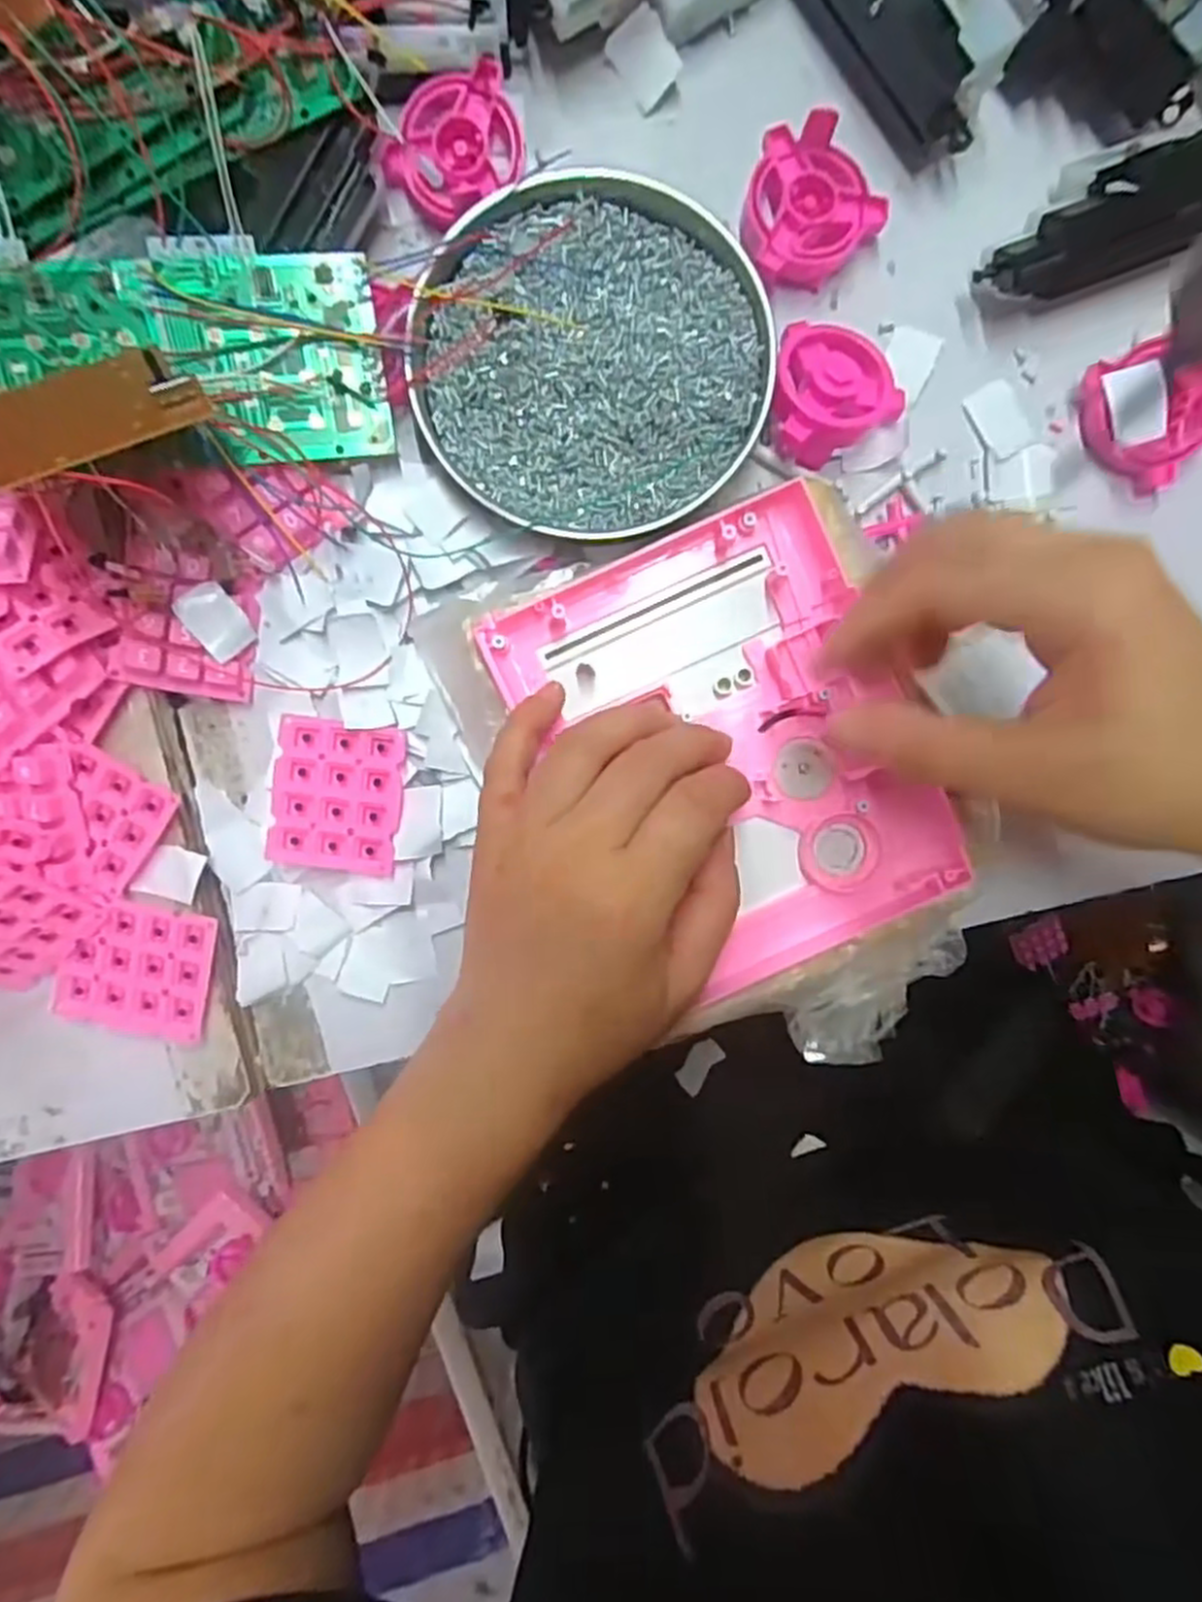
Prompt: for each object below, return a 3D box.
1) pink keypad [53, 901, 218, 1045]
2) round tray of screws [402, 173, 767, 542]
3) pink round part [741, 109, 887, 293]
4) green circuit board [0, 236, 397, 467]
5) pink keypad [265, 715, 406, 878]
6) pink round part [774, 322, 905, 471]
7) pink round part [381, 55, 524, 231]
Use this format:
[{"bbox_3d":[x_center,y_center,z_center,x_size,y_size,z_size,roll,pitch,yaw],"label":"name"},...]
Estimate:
[{"bbox_3d":[-0.184,0.066,0.310,0.059,0.012,0.050,11,95,-4],"label":"pink keypad"},{"bbox_3d":[-0.004,-0.172,0.303,0.132,0.018,0.130,0,95,-3],"label":"round tray of screws"},{"bbox_3d":[0.077,-0.231,0.303,0.053,0.019,0.051,43,92,-6],"label":"pink round part"},{"bbox_3d":[-0.153,-0.160,0.280,0.144,0.007,0.070,-7,109,-10],"label":"green circuit board"},{"bbox_3d":[-0.107,-0.002,0.318,0.050,0.010,0.059,6,95,-3],"label":"pink keypad"},{"bbox_3d":[0.093,-0.163,0.309,0.051,0.021,0.051,0,95,-3],"label":"pink round part"},{"bbox_3d":[-0.054,-0.252,0.302,0.056,0.017,0.043,-40,96,1],"label":"pink round part"}]

